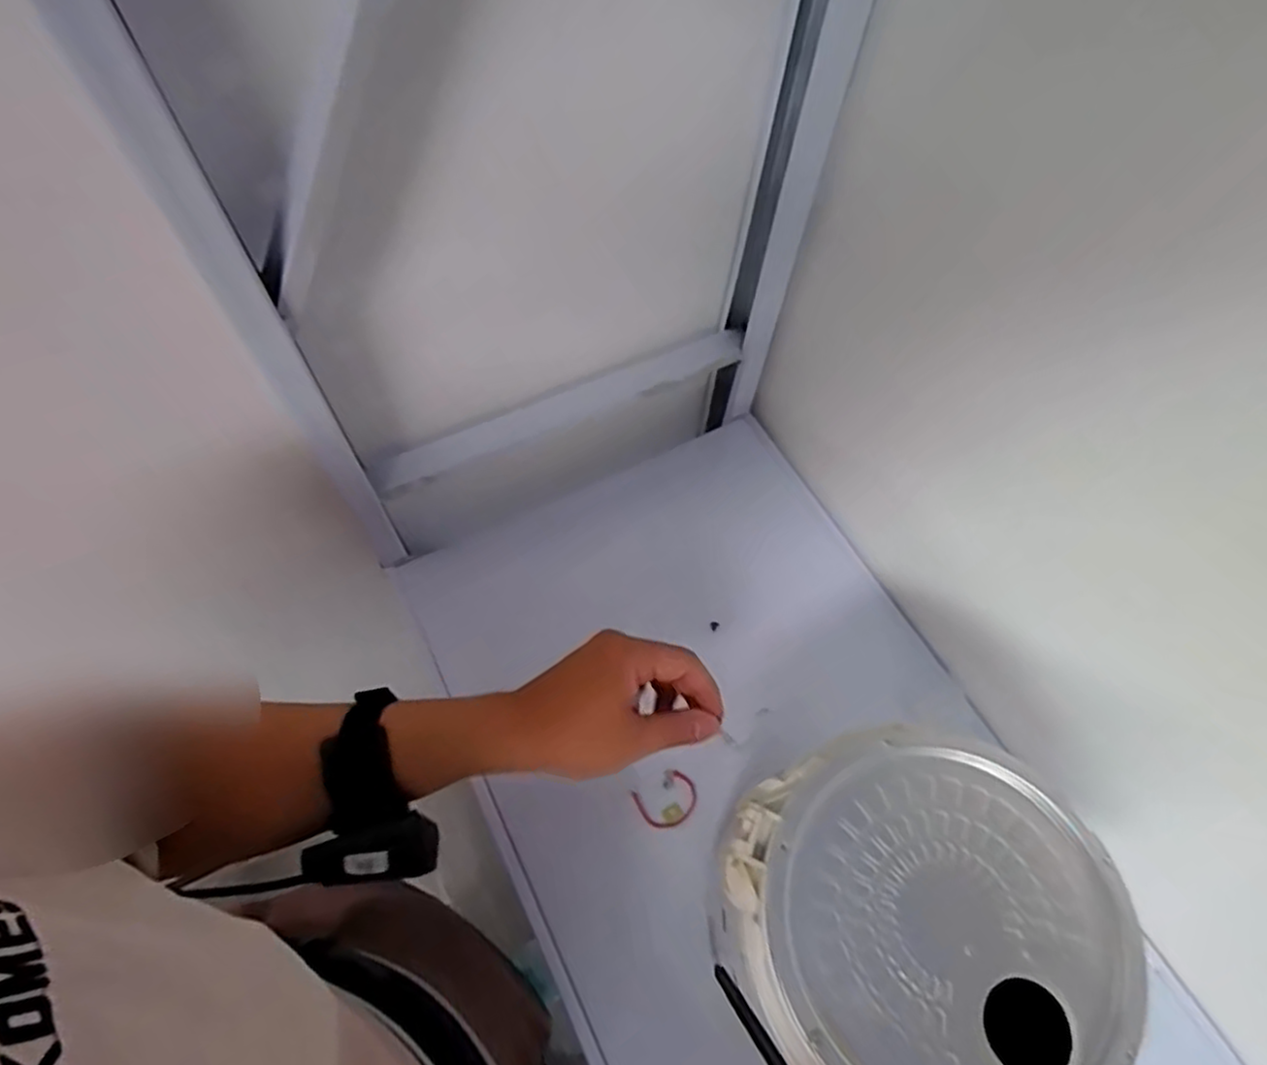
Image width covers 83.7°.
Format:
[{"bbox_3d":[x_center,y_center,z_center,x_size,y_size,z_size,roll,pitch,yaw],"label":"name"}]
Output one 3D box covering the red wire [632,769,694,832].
[{"bbox_3d":[0.028,0.215,0.567,0.048,0.006,0.039,-28,66,-17],"label":"red wire"}]

